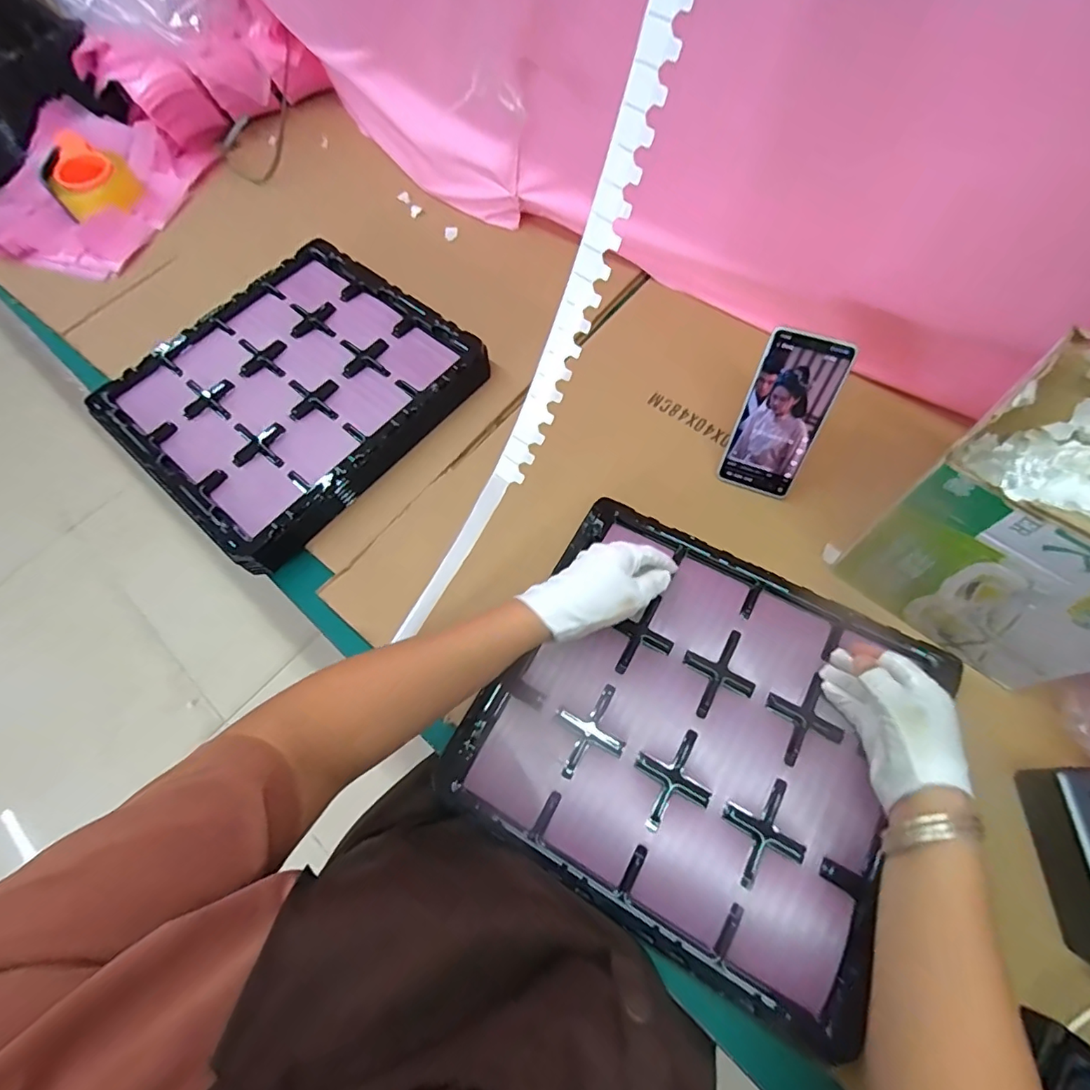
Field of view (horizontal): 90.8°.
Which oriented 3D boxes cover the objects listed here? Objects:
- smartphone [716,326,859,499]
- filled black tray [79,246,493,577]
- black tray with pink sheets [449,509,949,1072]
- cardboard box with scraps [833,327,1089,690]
[{"bbox_3d":[0.241,-0.128,0.549,0.078,0.166,0.005,22,39,13],"label":"smartphone"},{"bbox_3d":[-0.312,-0.197,0.672,0.341,0.053,0.376,38,71,16],"label":"filled black tray"},{"bbox_3d":[0.134,0.161,0.488,0.354,0.024,0.335,28,68,12],"label":"black tray with pink sheets"},{"bbox_3d":[0.401,-0.009,0.435,0.196,0.218,0.152,38,72,19],"label":"cardboard box with scraps"}]

